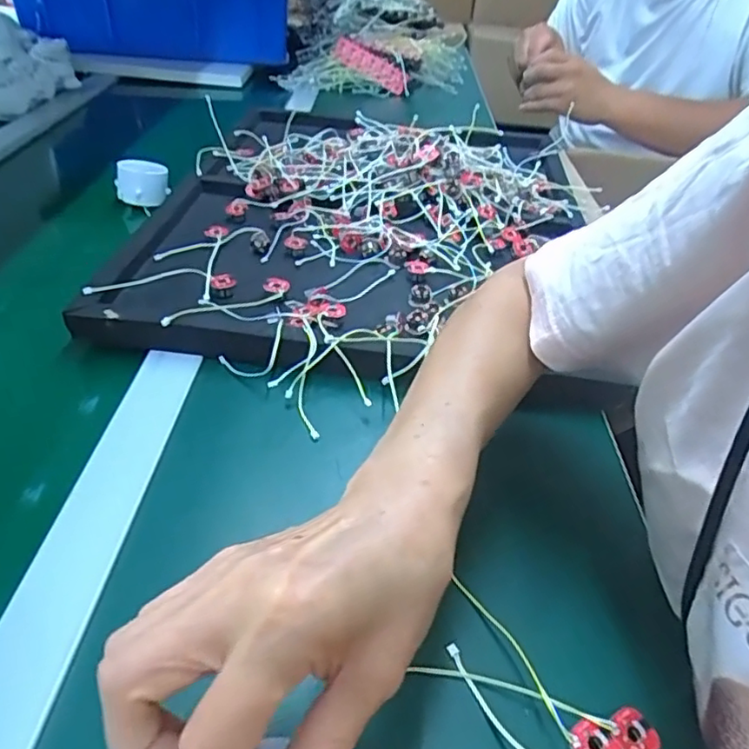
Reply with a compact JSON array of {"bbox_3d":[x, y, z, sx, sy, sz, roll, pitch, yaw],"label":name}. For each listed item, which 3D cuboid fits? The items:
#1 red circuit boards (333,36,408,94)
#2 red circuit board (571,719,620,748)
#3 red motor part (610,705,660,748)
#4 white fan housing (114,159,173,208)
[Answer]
[{"bbox_3d":[-0.010,-0.547,1.079,0.140,0.035,0.040,29,42,-3],"label":"red circuit boards"},{"bbox_3d":[0.092,0.153,0.254,0.019,0.004,0.019,-22,48,-29],"label":"red circuit board"},{"bbox_3d":[0.110,0.153,0.260,0.020,0.004,0.020,7,38,-5],"label":"red motor part"},{"bbox_3d":[-0.252,-0.209,0.665,0.054,0.034,0.048,-12,43,-20],"label":"white fan housing"}]

